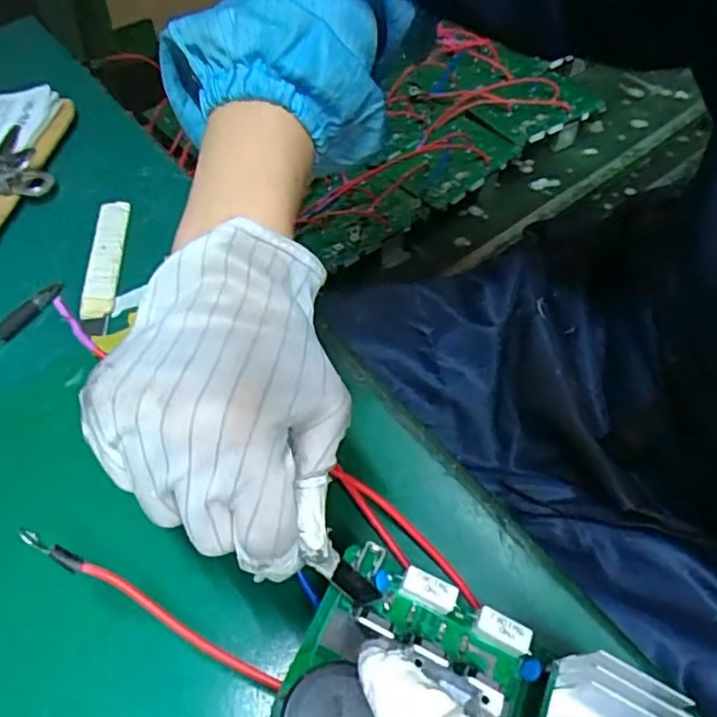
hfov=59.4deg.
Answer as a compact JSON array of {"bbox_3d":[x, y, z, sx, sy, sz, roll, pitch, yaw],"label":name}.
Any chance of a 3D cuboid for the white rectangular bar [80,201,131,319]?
[{"bbox_3d":[-0.179,-0.075,0.446,0.022,0.007,0.113,-8,53,-2],"label":"white rectangular bar"}]

